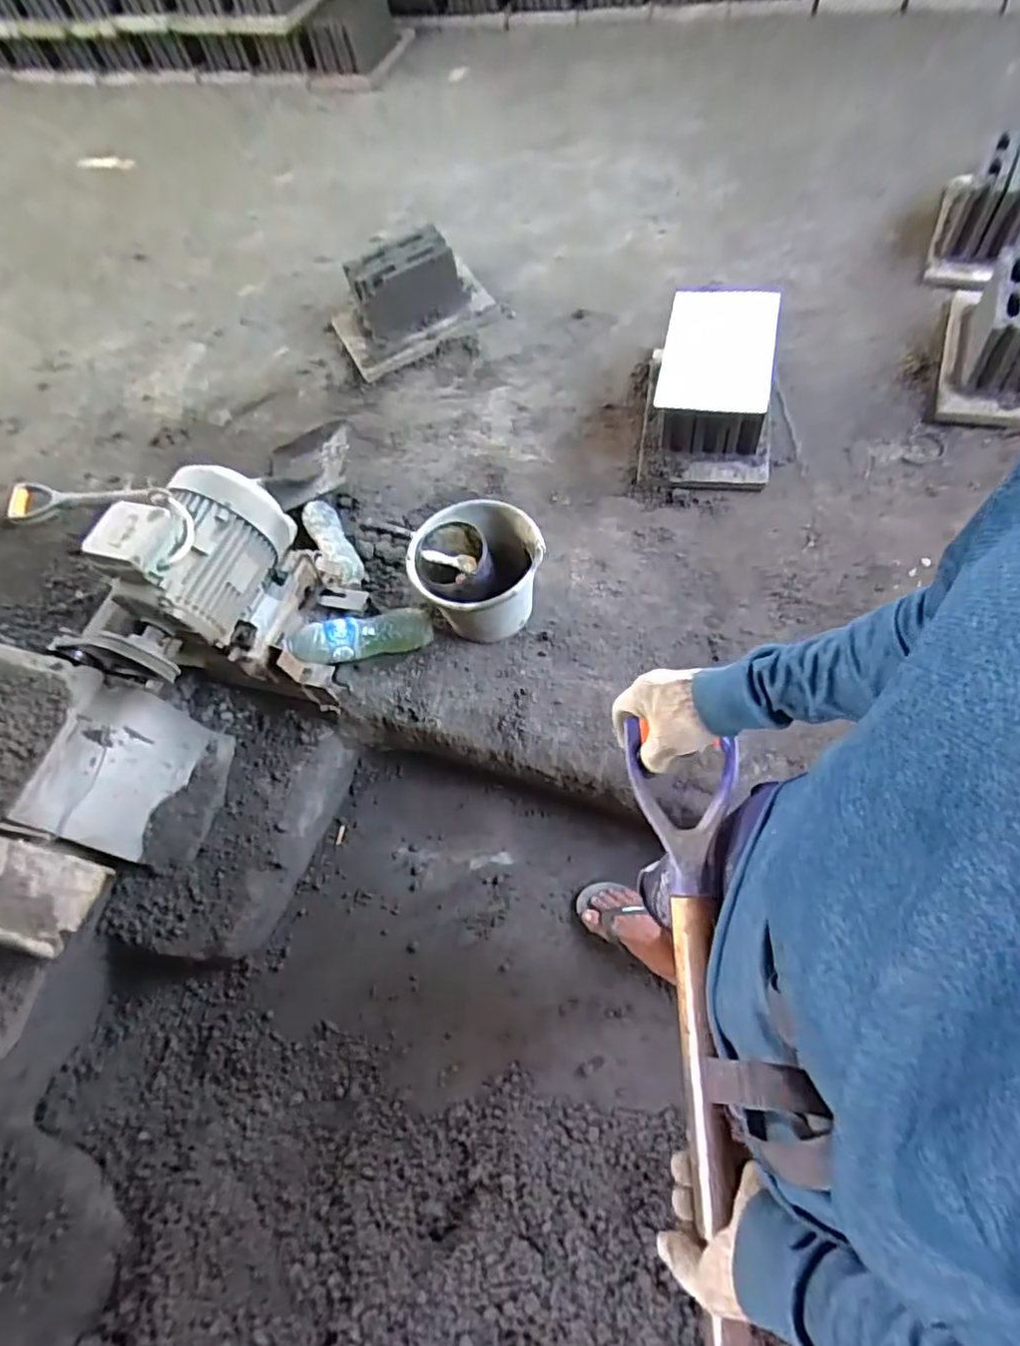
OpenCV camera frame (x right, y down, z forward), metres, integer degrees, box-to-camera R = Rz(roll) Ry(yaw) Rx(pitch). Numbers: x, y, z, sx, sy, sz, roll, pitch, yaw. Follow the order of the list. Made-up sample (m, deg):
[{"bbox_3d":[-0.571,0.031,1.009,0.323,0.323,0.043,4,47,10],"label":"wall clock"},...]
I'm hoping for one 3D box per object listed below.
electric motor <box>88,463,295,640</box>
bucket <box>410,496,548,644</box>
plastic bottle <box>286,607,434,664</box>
[{"bbox_3d":[-0.545,-0.223,1.148,0.183,0.236,0.294,25,68,17],"label":"electric motor"},{"bbox_3d":[-0.066,-0.202,1.348,0.257,0.194,0.242,-2,63,4],"label":"bucket"},{"bbox_3d":[-0.305,-0.078,1.329,0.299,0.067,0.084,-11,61,-26],"label":"plastic bottle"}]

